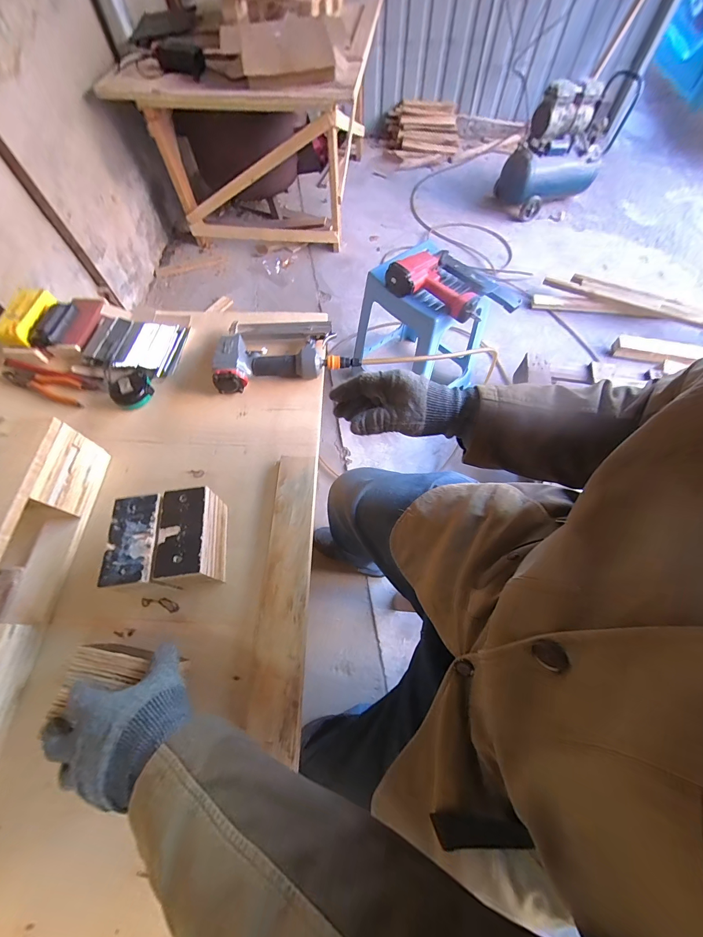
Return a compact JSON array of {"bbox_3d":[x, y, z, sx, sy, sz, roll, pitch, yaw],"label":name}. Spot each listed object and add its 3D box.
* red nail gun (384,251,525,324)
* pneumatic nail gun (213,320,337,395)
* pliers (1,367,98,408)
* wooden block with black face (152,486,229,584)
[{"bbox_3d":[0.303,-0.538,0.961,0.364,0.086,0.205,29,68,15],"label":"red nail gun"},{"bbox_3d":[-0.153,-0.231,0.653,0.207,0.053,0.190,4,64,4],"label":"pneumatic nail gun"},{"bbox_3d":[-0.601,-0.166,0.652,0.191,0.017,0.055,15,65,9],"label":"pliers"},{"bbox_3d":[-0.221,0.099,0.472,0.060,0.084,0.122,-7,64,-2],"label":"wooden block with black face"}]

